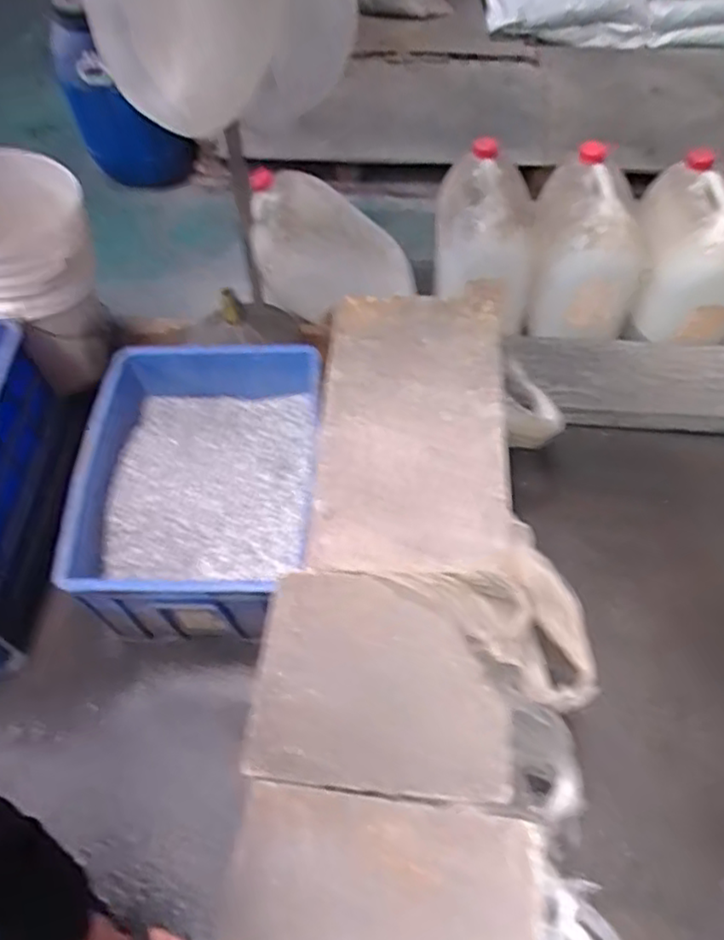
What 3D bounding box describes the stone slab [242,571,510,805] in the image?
[{"bbox_3d":[0.029,0.293,0.939,0.342,0.017,0.293,4,58,5],"label":"stone slab"}]

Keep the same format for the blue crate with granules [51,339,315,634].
[{"bbox_3d":[-0.301,0.050,1.332,0.420,0.273,0.547,0,57,2],"label":"blue crate with granules"}]

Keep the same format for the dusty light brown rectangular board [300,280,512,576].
[{"bbox_3d":[0.093,-0.106,1.180,0.320,0.048,0.607,2,57,3],"label":"dusty light brown rectangular board"}]

